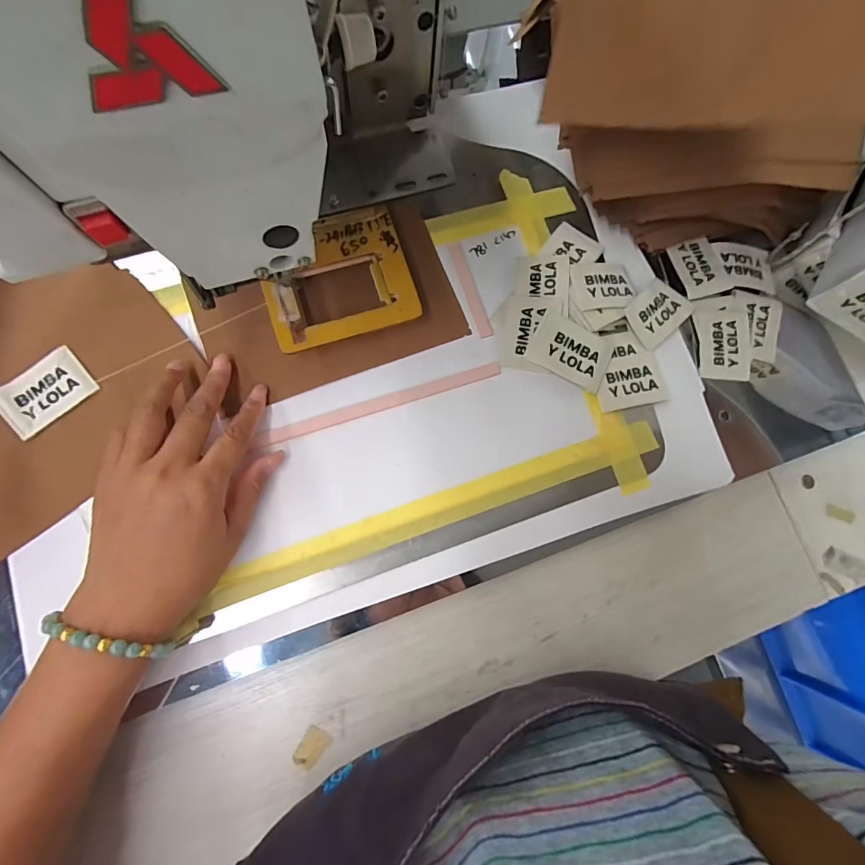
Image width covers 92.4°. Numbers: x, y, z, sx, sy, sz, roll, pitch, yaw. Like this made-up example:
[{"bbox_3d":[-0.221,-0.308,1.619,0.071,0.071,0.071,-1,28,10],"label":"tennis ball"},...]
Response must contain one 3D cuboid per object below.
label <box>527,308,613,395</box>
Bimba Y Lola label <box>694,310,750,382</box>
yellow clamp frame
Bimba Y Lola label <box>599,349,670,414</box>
[{"bbox_3d":[0.107,-0.063,0.323,0.060,0.007,0.046,23,87,0],"label":"label"},{"bbox_3d":[0.240,-0.073,0.342,0.044,0.005,0.059,3,80,0],"label":"Bimba Y Lola label"},{"bbox_3d":[-0.069,-0.112,0.303,0.104,0.011,0.086,-18,85,-9],"label":"yellow clamp frame"},{"bbox_3d":[0.156,-0.040,0.326,0.056,0.004,0.041,-12,81,-7],"label":"Bimba Y Lola label"}]

